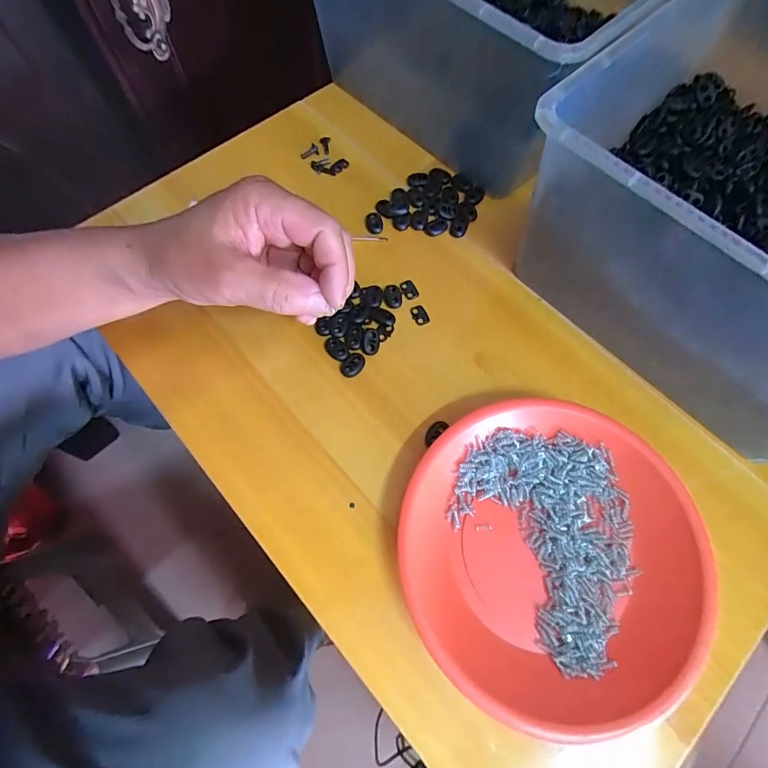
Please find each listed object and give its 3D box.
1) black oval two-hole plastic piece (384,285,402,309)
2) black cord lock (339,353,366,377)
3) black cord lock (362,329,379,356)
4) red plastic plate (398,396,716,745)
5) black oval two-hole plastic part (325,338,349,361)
[{"bbox_3d":[0.008,-0.075,0.345,0.015,0.004,0.023,-5,67,-2],"label":"black oval two-hole plastic piece"},{"bbox_3d":[-0.025,-0.015,0.322,0.021,0.004,0.016,-38,72,-15],"label":"black cord lock"},{"bbox_3d":[-0.011,-0.034,0.328,0.013,0.006,0.021,3,67,2],"label":"black cord lock"},{"bbox_3d":[0.108,0.108,0.266,0.190,0.028,0.185,0,67,0],"label":"red plastic plate"},{"bbox_3d":[-0.038,-0.028,0.326,0.022,0.004,0.014,41,73,16],"label":"black oval two-hole plastic part"}]

